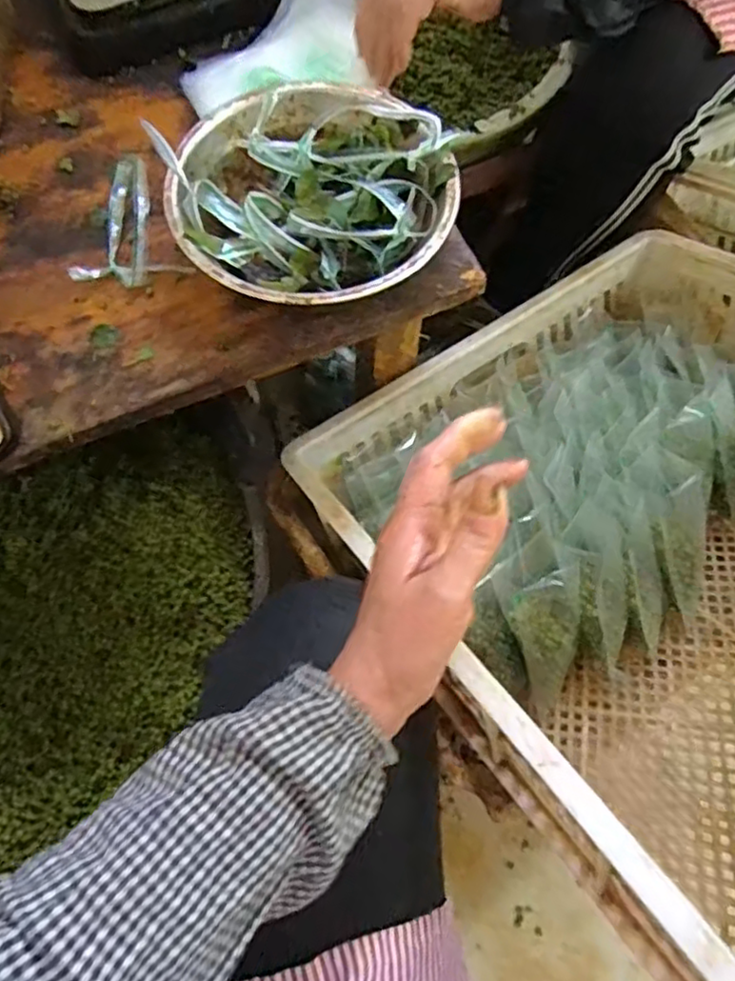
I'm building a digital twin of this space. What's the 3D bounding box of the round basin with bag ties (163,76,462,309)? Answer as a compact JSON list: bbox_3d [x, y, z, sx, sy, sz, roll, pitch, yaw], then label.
[{"bbox_3d":[-0.040,-0.196,0.457,0.180,0.070,0.187,0,69,-1],"label":"round basin with bag ties"}]

